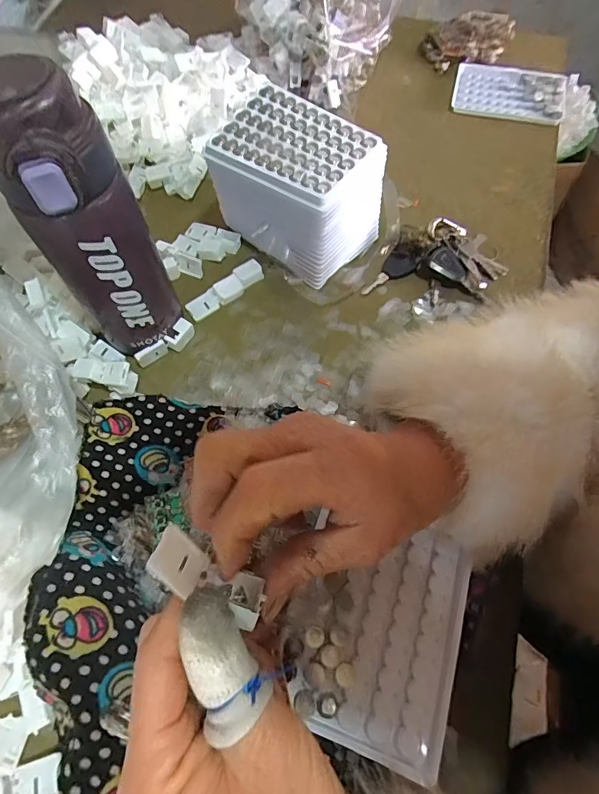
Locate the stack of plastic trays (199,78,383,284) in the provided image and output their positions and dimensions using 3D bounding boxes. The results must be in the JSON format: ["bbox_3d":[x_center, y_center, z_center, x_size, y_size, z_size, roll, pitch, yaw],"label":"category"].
[{"bbox_3d":[0.001,-0.185,0.396,0.132,0.101,0.099,34,69,17],"label":"stack of plastic trays"}]

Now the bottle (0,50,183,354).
[{"bbox_3d":[-0.135,-0.104,0.299,0.070,0.196,0.056,-33,67,-14],"label":"bottle"}]

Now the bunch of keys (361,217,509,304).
[{"bbox_3d":[0.132,-0.131,0.408,0.117,0.028,0.078,10,64,6],"label":"bunch of keys"}]

